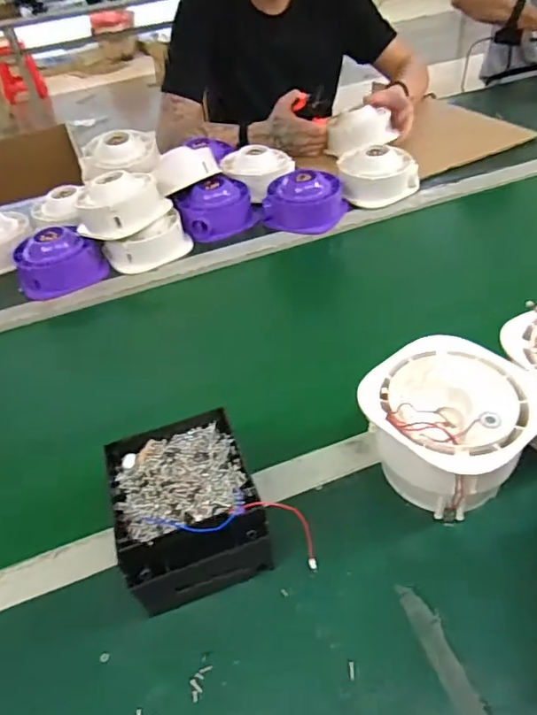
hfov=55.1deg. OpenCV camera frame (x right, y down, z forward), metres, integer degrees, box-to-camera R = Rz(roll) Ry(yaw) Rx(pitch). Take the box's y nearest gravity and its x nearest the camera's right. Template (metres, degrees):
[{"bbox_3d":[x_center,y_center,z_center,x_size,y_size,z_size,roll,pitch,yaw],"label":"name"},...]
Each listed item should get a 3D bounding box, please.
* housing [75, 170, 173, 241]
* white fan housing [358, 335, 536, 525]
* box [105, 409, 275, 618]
[{"bbox_3d":[-0.236,-0.247,0.819,0.108,0.075,0.117,19,49,26],"label":"housing"},{"bbox_3d":[0.163,0.070,0.481,0.139,0.102,0.138,-4,43,4],"label":"white fan housing"},{"bbox_3d":[-0.074,0.132,0.468,0.118,0.071,0.150,-18,43,-11],"label":"box"}]

